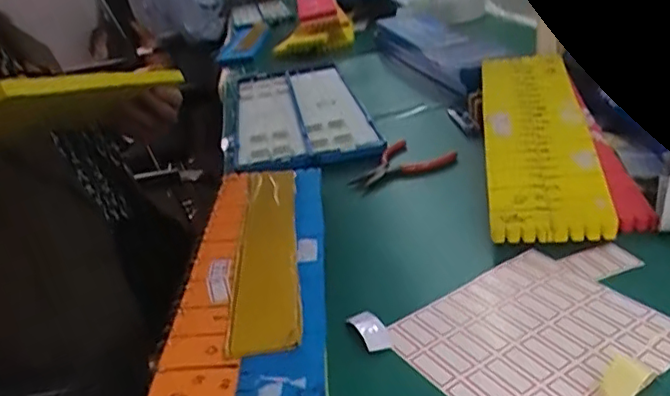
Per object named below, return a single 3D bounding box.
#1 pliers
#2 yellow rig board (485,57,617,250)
[{"bbox_3d":[0.059,-0.035,0.640,0.117,0.009,0.081,-27,31,-31],"label":"pliers"},{"bbox_3d":[0.194,-0.068,0.590,0.091,0.010,0.330,-1,34,13],"label":"yellow rig board"}]

